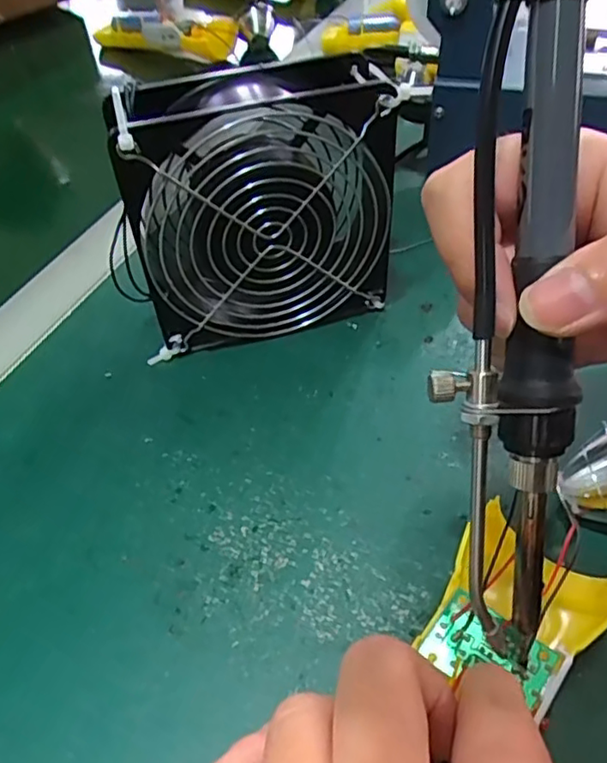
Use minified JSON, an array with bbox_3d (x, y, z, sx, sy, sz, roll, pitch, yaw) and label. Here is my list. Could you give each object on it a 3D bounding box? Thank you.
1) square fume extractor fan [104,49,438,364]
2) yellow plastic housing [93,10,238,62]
[{"bbox_3d":[-0.019,-0.079,0.297,0.123,0.122,0.047,-12,48,-8],"label":"square fume extractor fan"},{"bbox_3d":[-0.140,-0.360,0.627,0.151,0.038,0.064,26,54,24],"label":"yellow plastic housing"}]

